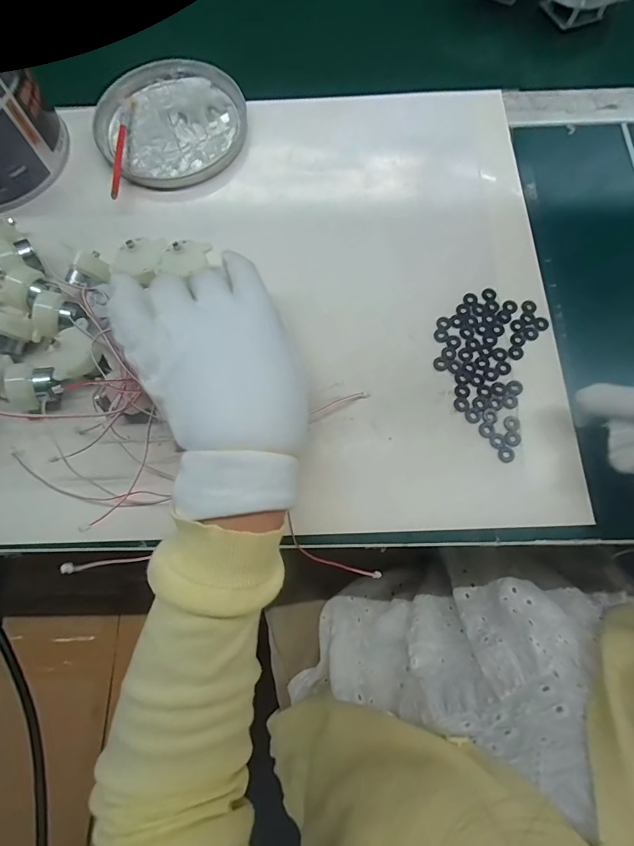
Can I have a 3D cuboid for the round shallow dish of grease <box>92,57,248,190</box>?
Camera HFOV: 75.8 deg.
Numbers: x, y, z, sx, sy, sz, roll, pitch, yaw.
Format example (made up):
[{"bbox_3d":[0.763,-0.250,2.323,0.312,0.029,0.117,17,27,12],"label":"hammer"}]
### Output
[{"bbox_3d":[-0.128,-0.268,0.361,0.125,0.016,0.128,0,74,2],"label":"round shallow dish of grease"}]

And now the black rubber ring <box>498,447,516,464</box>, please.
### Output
[{"bbox_3d":[0.128,0.021,0.275,0.011,0.004,0.011,0,74,2],"label":"black rubber ring"}]

